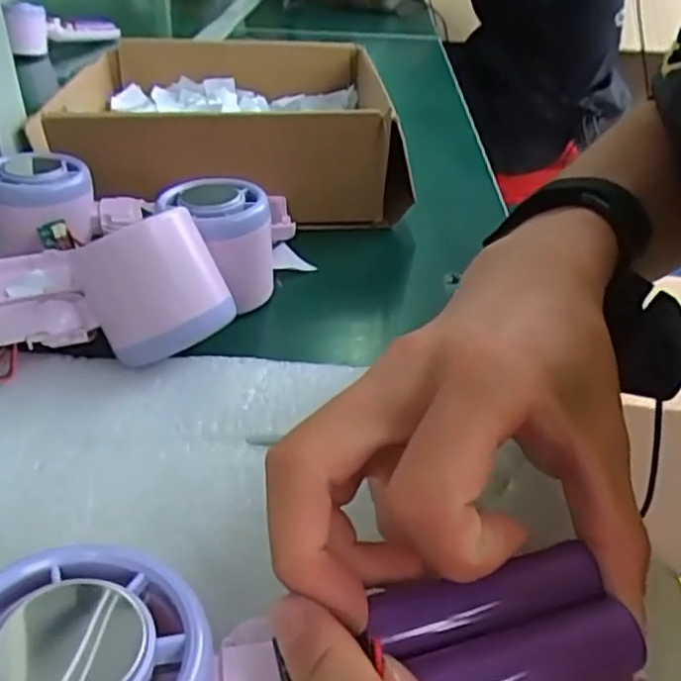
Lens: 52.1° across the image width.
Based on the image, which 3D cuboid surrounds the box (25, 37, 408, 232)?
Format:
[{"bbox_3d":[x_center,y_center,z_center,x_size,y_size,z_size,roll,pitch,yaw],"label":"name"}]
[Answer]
[{"bbox_3d":[-0.076,-0.156,0.504,0.223,0.076,0.209,-1,34,-5],"label":"box"}]

